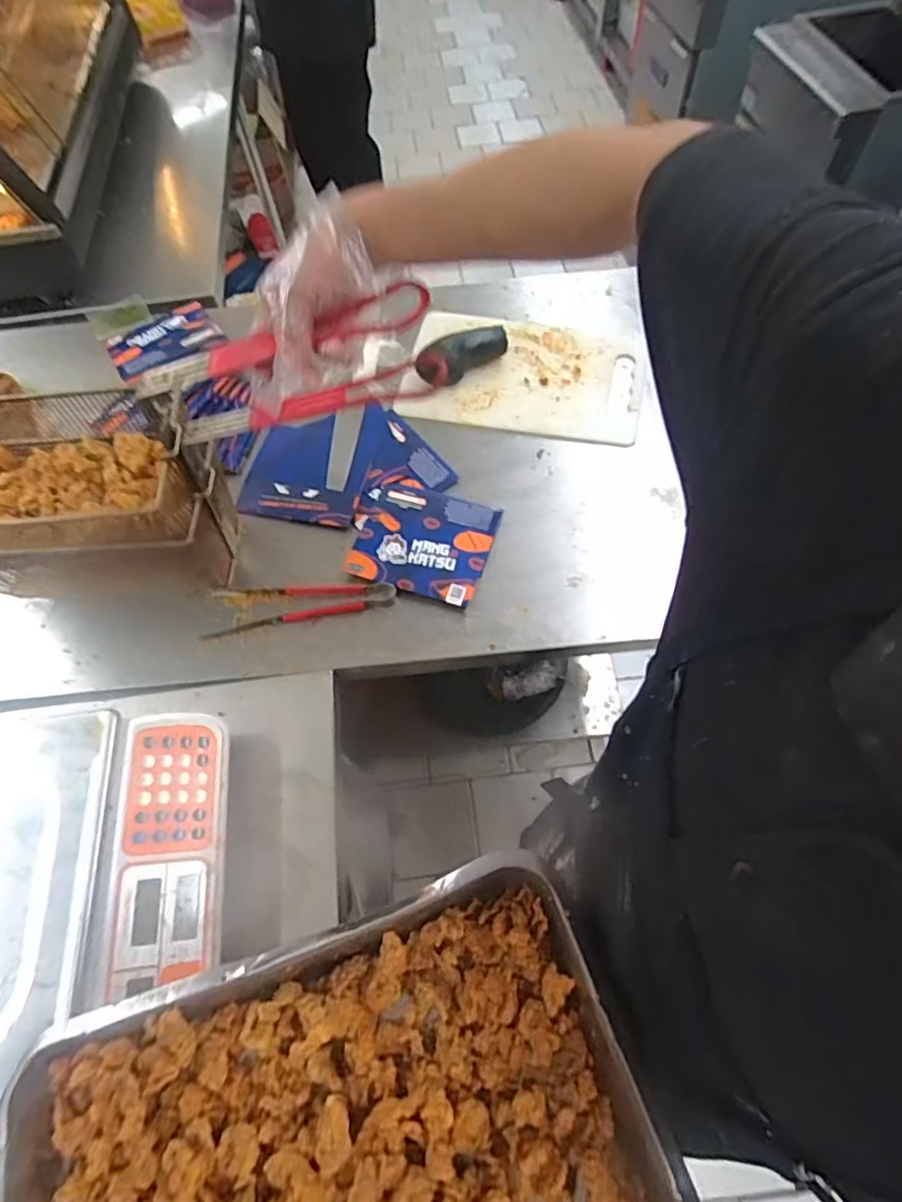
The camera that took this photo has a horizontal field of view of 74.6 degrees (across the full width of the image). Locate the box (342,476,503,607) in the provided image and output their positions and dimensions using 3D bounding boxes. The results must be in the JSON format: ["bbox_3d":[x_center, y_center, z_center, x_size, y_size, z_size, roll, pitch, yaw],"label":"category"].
[{"bbox_3d":[-0.041,-0.087,0.783,0.185,0.020,0.161,16,65,11],"label":"box"}]

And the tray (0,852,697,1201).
[{"bbox_3d":[-0.070,0.343,0.337,0.373,0.057,0.270,-18,64,-6],"label":"tray"}]

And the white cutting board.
[{"bbox_3d":[0.111,-0.344,0.902,0.345,0.025,0.222,13,67,5],"label":"white cutting board"}]

